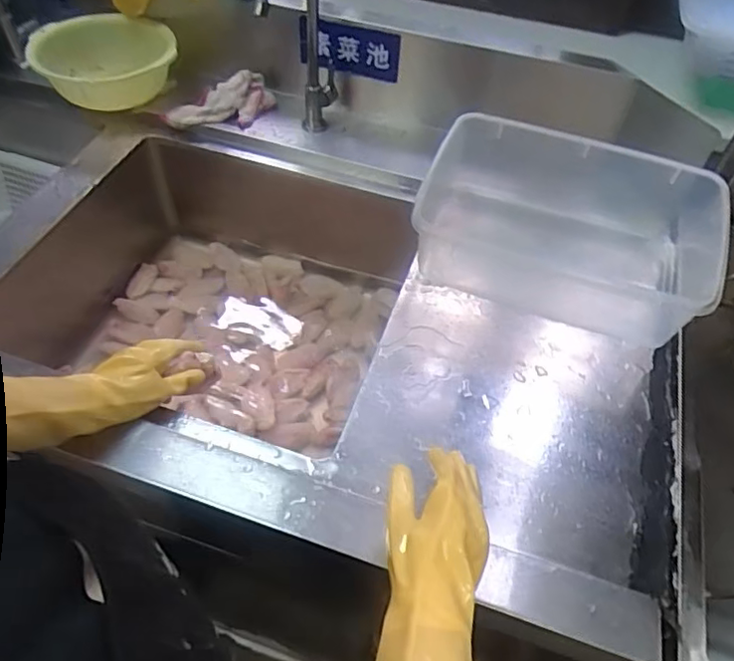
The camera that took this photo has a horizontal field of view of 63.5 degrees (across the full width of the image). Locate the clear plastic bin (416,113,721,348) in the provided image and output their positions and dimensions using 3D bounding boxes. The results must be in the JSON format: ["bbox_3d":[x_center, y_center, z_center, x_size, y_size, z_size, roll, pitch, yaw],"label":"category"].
[{"bbox_3d":[0.258,-0.131,0.785,0.376,0.130,0.235,15,53,9],"label":"clear plastic bin"}]

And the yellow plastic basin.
[{"bbox_3d":[-0.445,-0.463,1.010,0.222,0.078,0.233,-16,55,-15],"label":"yellow plastic basin"}]

